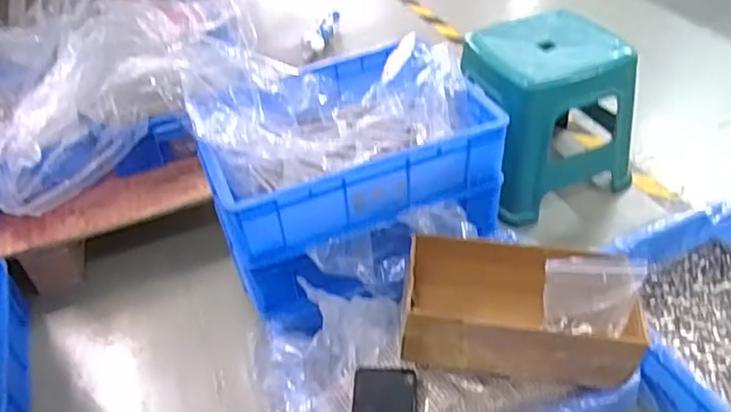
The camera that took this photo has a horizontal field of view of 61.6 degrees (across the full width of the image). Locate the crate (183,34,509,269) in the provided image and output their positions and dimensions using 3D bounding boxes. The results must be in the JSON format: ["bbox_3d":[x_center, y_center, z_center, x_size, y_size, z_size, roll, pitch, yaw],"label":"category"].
[{"bbox_3d":[-0.042,-0.121,0.916,0.396,0.157,0.297,-20,43,-15],"label":"crate"}]

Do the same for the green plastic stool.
[{"bbox_3d":[0.329,-0.176,1.166,0.264,0.274,0.260,-19,43,-13],"label":"green plastic stool"}]

